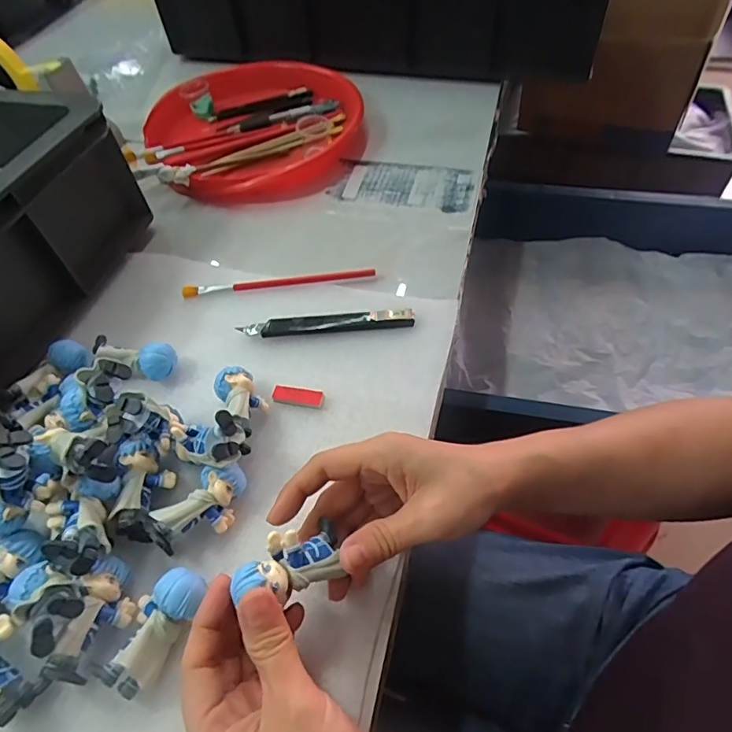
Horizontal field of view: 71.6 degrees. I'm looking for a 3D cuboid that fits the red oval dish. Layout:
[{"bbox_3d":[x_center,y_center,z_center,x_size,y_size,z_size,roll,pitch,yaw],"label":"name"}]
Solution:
[{"bbox_3d":[-0.123,-0.280,0.587,0.238,0.037,0.238,15,56,14],"label":"red oval dish"}]

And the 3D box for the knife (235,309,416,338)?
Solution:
[{"bbox_3d":[-0.031,-0.035,0.408,0.136,0.008,0.018,-4,53,0],"label":"knife"}]

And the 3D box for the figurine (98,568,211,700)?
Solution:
[{"bbox_3d":[-0.114,0.140,0.273,0.033,0.027,0.062,21,57,18],"label":"figurine"}]

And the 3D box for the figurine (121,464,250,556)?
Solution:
[{"bbox_3d":[-0.106,0.090,0.309,0.075,0.032,0.032,-29,57,-17],"label":"figurine"}]

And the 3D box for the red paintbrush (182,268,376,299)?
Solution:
[{"bbox_3d":[-0.076,-0.075,0.443,0.166,0.006,0.012,-7,53,-2],"label":"red paintbrush"}]

